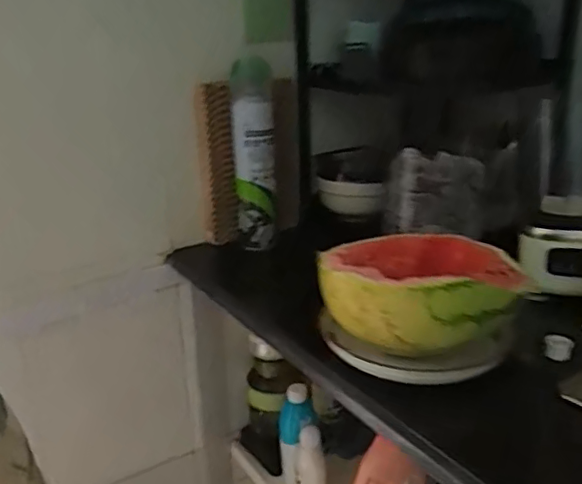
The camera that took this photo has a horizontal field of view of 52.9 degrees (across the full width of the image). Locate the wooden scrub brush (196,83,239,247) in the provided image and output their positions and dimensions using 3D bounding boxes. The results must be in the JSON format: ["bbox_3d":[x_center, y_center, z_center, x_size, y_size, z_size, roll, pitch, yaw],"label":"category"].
[{"bbox_3d":[-0.123,-0.127,0.978,0.056,0.257,0.089,-4,-2,-10],"label":"wooden scrub brush"}]

